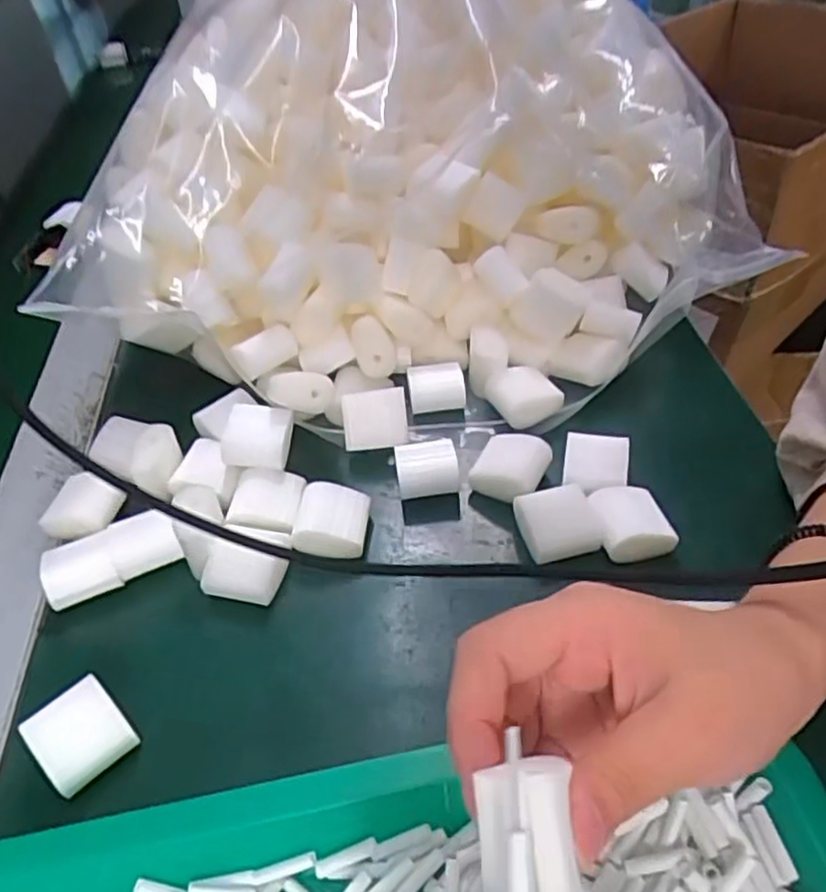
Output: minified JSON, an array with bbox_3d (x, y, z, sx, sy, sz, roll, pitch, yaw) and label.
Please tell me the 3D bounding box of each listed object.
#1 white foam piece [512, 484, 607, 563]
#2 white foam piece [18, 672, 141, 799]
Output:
[{"bbox_3d":[0.073,0.040,0.361,0.038,0.019,0.033,-11,46,-5],"label":"white foam piece"},{"bbox_3d":[-0.136,0.120,0.293,0.035,0.022,0.033,33,57,31],"label":"white foam piece"}]

